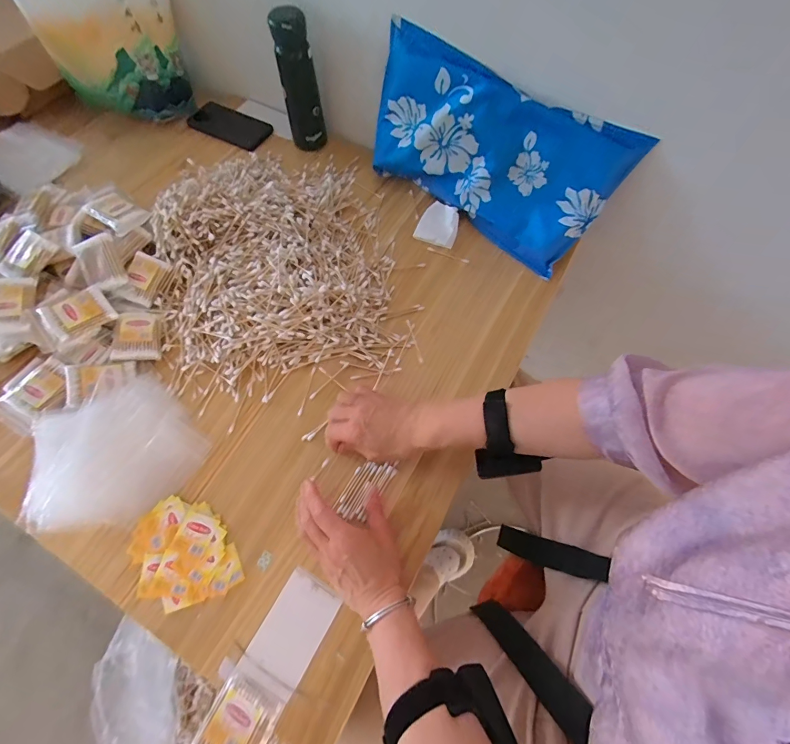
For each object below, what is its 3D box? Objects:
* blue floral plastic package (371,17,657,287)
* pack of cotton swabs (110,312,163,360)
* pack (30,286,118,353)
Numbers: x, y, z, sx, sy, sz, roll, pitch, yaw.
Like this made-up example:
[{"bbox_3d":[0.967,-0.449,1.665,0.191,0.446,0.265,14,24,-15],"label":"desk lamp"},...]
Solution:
[{"bbox_3d":[0.131,-0.327,0.560,0.380,0.195,0.080,35,51,8],"label":"blue floral plastic package"},{"bbox_3d":[-0.348,-0.049,0.509,0.056,0.016,0.072,-3,61,-22],"label":"pack of cotton swabs"},{"bbox_3d":[-0.432,-0.074,0.501,0.093,0.021,0.053,-33,92,-22],"label":"pack"}]

